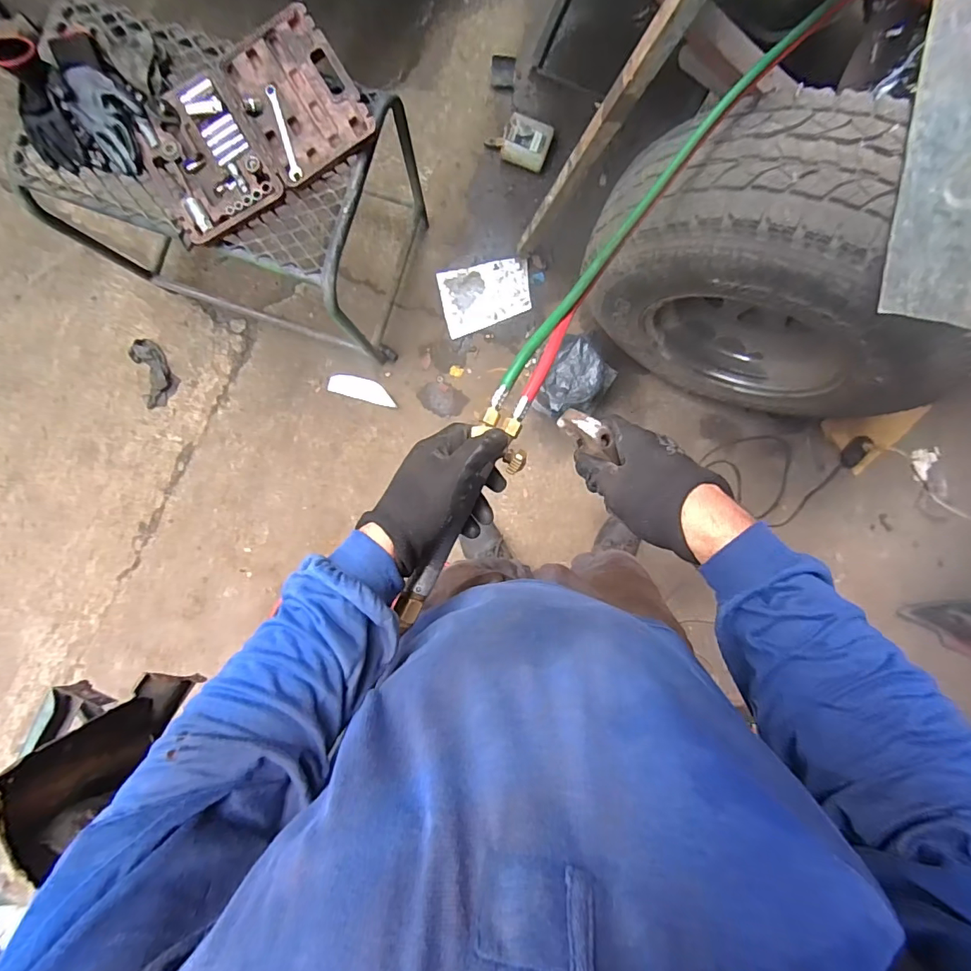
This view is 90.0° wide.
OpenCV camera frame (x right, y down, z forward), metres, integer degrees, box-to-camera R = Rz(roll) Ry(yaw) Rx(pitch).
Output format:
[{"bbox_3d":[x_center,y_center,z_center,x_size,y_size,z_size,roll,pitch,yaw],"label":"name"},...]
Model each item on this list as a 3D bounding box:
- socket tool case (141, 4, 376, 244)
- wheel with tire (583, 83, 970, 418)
[{"bbox_3d":[-0.428,-0.653,0.880,0.394,0.037,0.281,-31,88,-1],"label":"socket tool case"},{"bbox_3d":[0.533,-0.364,0.942,0.667,0.603,0.254,35,90,0],"label":"wheel with tire"}]

